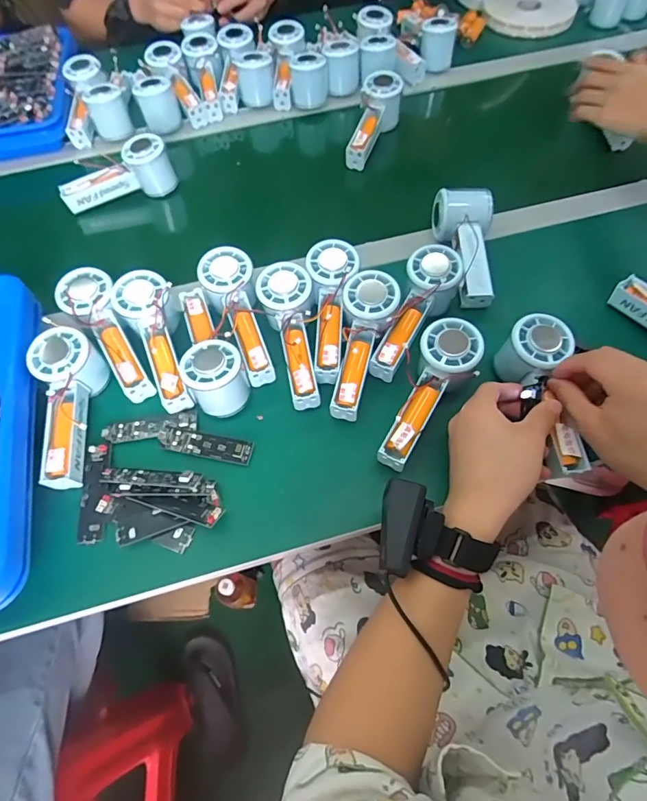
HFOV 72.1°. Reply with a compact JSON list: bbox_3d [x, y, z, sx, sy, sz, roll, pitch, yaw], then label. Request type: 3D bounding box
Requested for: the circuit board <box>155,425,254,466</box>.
[{"bbox_3d":[-0.117,0.043,0.440,0.094,0.008,0.025,10,63,7],"label":"circuit board"}]

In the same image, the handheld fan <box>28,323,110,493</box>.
[{"bbox_3d":[-0.252,0.009,0.438,0.053,0.048,0.153,-5,74,-1],"label":"handheld fan"}]

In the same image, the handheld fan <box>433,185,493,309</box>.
[{"bbox_3d":[0.163,-0.178,0.525,0.066,0.060,0.136,5,62,5],"label":"handheld fan"}]

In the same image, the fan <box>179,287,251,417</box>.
[{"bbox_3d":[-0.126,-0.057,0.462,0.059,0.056,0.153,-25,64,-11],"label":"fan"}]

